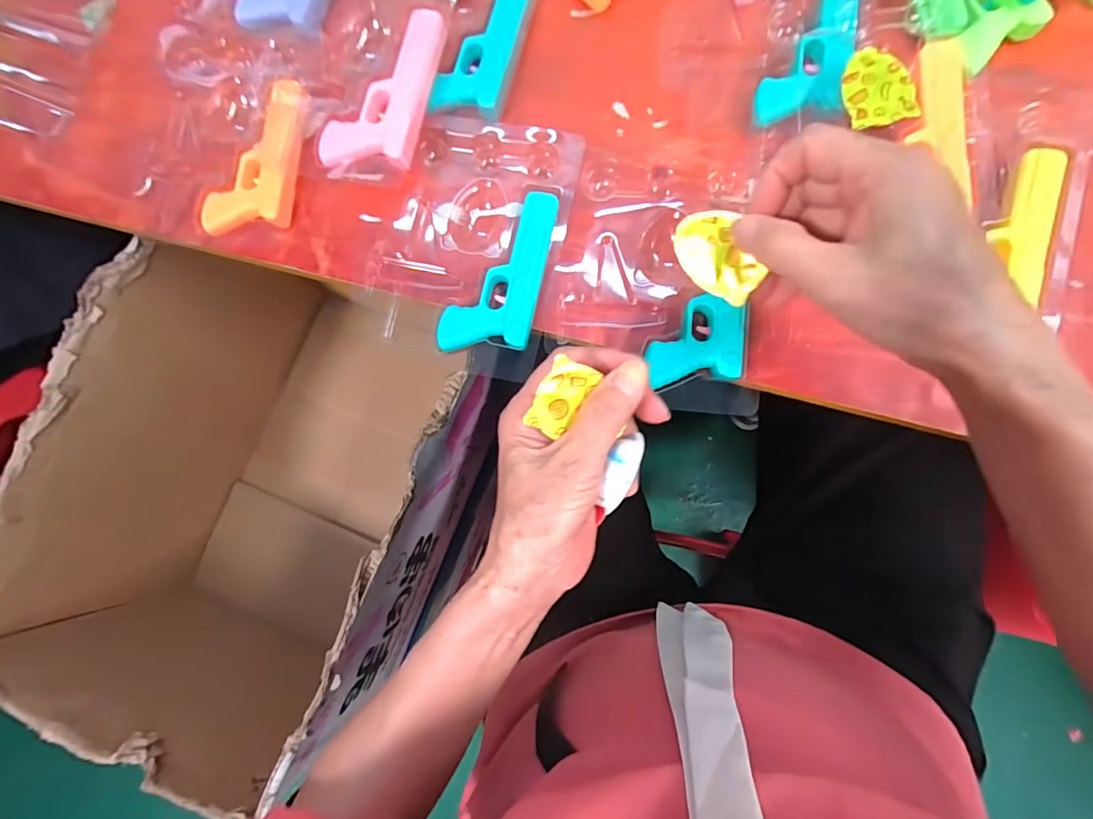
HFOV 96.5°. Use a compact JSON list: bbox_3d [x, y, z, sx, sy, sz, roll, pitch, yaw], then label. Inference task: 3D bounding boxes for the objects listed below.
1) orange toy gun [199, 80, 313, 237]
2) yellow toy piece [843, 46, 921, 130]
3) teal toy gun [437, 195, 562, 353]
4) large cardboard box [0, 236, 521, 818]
[{"bbox_3d":[-0.207,-0.182,0.354,0.053,0.015,0.115,11,84,6],"label":"orange toy gun"},{"bbox_3d":[0.199,-0.195,0.293,0.038,0.004,0.050,-13,82,3],"label":"yellow toy piece"},{"bbox_3d":[-0.031,-0.093,0.330,0.060,0.013,0.115,12,84,6],"label":"teal toy gun"},{"bbox_3d":[-0.326,0.104,0.632,0.397,0.348,0.475,21,85,7],"label":"large cardboard box"}]

